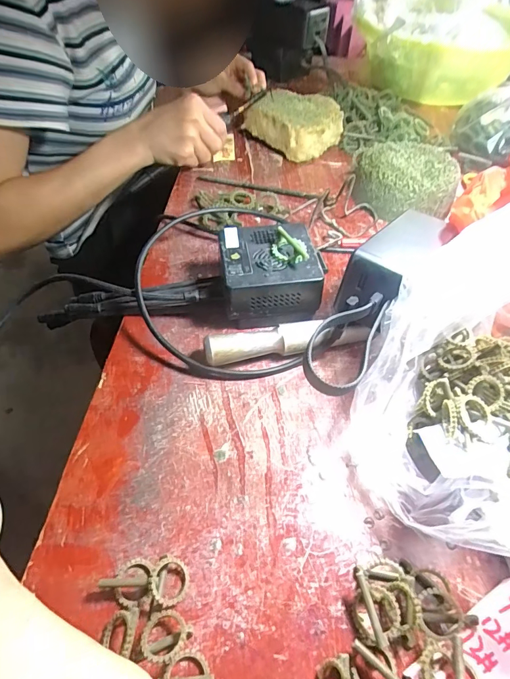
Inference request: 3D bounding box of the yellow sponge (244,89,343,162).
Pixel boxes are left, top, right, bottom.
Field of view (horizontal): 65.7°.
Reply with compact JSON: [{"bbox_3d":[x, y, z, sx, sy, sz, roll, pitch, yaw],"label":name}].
[{"bbox_3d":[0.057,-0.288,0.523,0.099,0.048,0.096,35,59,25],"label":"yellow sponge"}]

